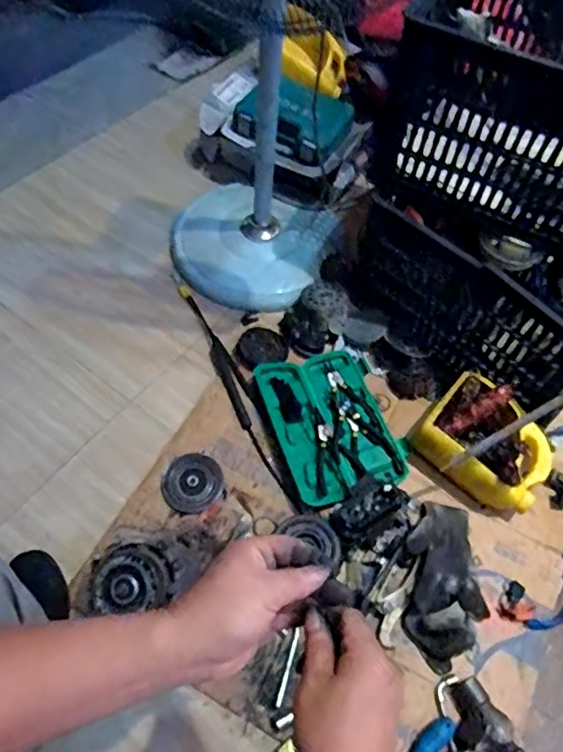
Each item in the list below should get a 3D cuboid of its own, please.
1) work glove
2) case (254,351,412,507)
[{"bbox_3d":[0.262,0.324,0.890,0.131,0.070,0.256,5,57,-1],"label":"work glove"},{"bbox_3d":[0.095,0.080,1.039,0.219,0.048,0.290,-16,60,-14],"label":"case"}]

